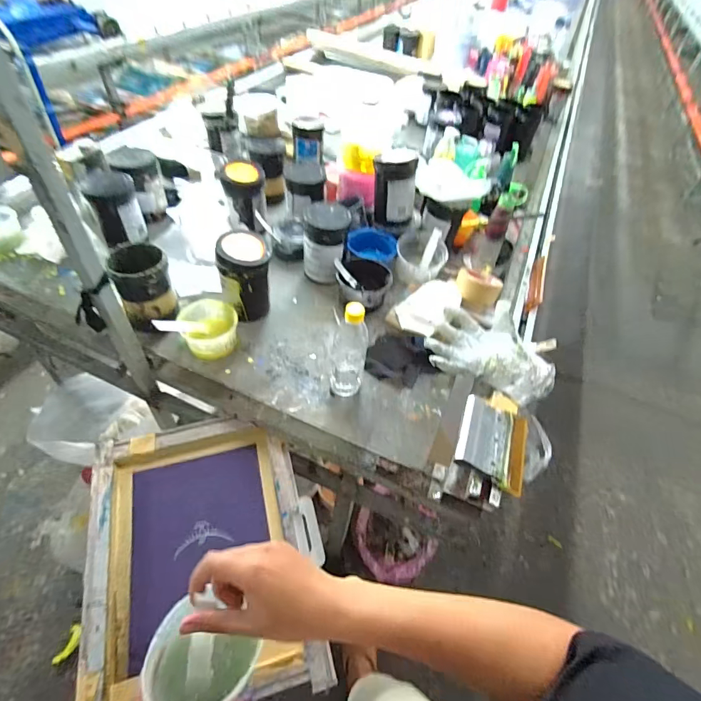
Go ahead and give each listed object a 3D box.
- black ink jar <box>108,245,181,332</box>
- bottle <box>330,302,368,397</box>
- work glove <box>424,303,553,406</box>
[{"bbox_3d":[-0.410,-0.124,0.822,0.103,0.156,0.104,-18,53,-17],"label":"black ink jar"},{"bbox_3d":[-0.003,0.002,0.744,0.063,0.212,0.053,6,50,3],"label":"bottle"},{"bbox_3d":[0.300,-0.009,0.847,0.255,0.053,0.195,21,65,20],"label":"work glove"}]

